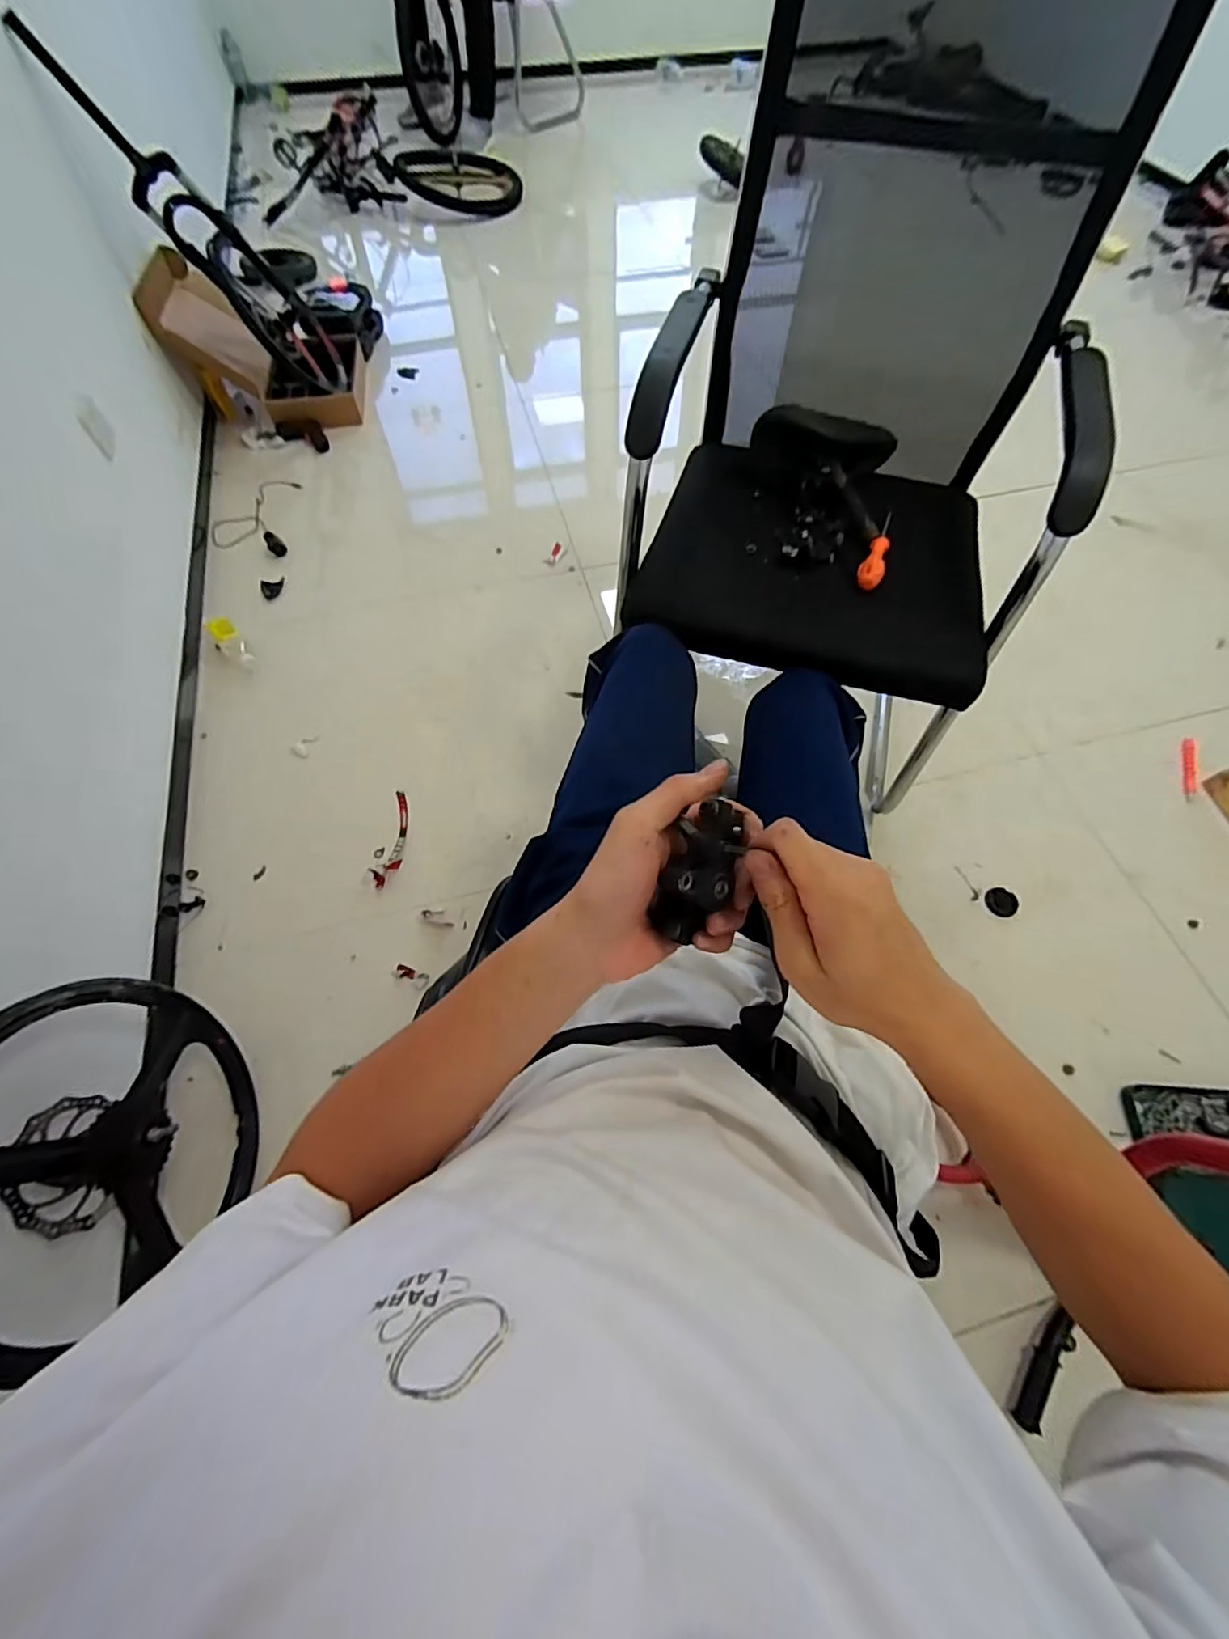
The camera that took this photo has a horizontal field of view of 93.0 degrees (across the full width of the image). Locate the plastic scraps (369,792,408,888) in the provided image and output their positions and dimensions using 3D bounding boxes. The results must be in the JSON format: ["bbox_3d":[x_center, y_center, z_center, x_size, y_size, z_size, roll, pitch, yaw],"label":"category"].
[{"bbox_3d":[-0.426,0.038,1.132,0.043,0.027,0.198,6,63,3],"label":"plastic scraps"}]

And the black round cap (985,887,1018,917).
[{"bbox_3d":[0.715,0.157,1.080,0.065,0.017,0.055,-37,68,-17],"label":"black round cap"}]

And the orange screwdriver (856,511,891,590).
[{"bbox_3d":[0.378,-0.392,0.832,0.033,0.025,0.187,20,64,10],"label":"orange screwdriver"}]

